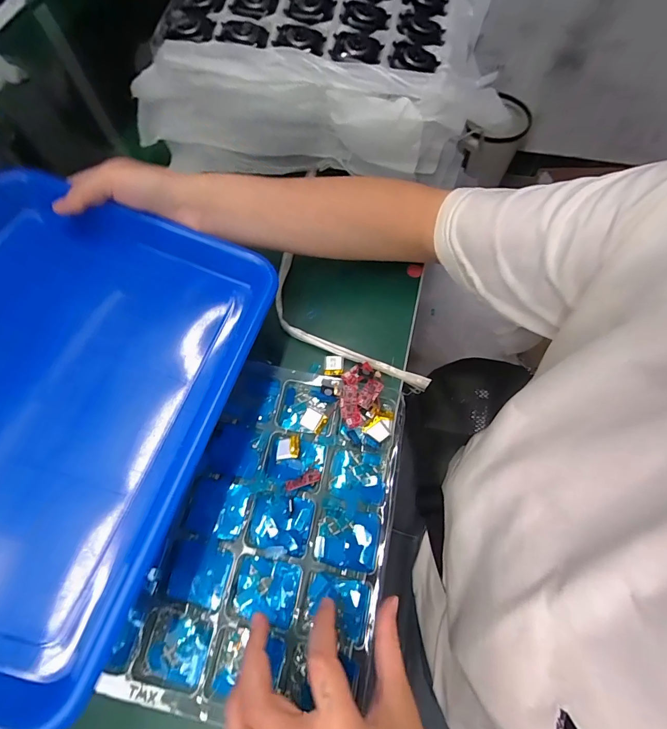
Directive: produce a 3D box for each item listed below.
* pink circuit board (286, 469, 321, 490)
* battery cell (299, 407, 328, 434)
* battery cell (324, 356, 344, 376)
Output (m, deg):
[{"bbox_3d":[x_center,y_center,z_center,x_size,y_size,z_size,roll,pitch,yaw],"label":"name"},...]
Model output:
[{"bbox_3d":[-0.025,0.097,0.324,0.031,0.004,0.013,-18,36,-19],"label":"pink circuit board"},{"bbox_3d":[-0.018,0.051,0.346,0.022,0.005,0.018,28,69,13],"label":"battery cell"},{"bbox_3d":[0.000,0.001,0.370,0.018,0.005,0.020,5,66,3],"label":"battery cell"}]

